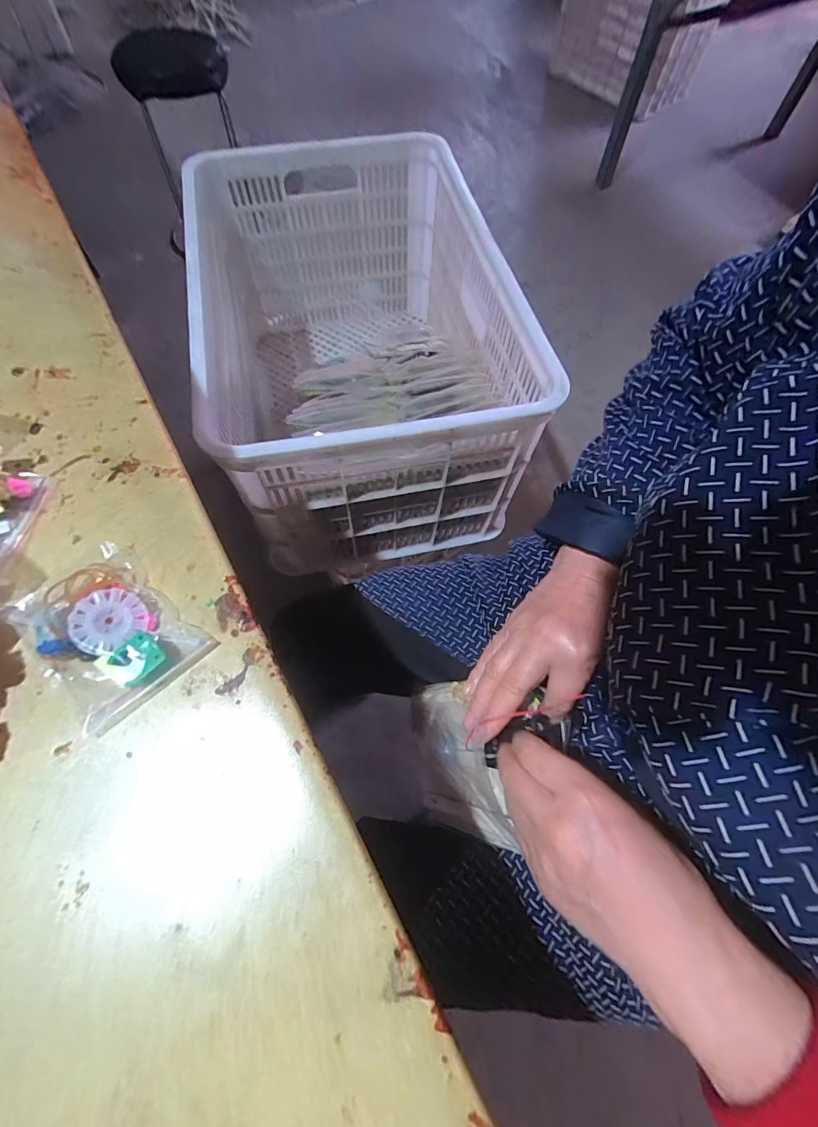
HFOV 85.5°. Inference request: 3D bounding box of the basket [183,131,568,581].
[{"bbox_3d":[-0.086,-0.343,0.729,0.401,0.315,0.604,-12,67,-7],"label":"basket"}]

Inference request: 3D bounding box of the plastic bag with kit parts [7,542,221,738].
[{"bbox_3d":[-0.185,0.041,0.270,0.078,0.020,0.098,-42,74,-18],"label":"plastic bag with kit parts"}]

